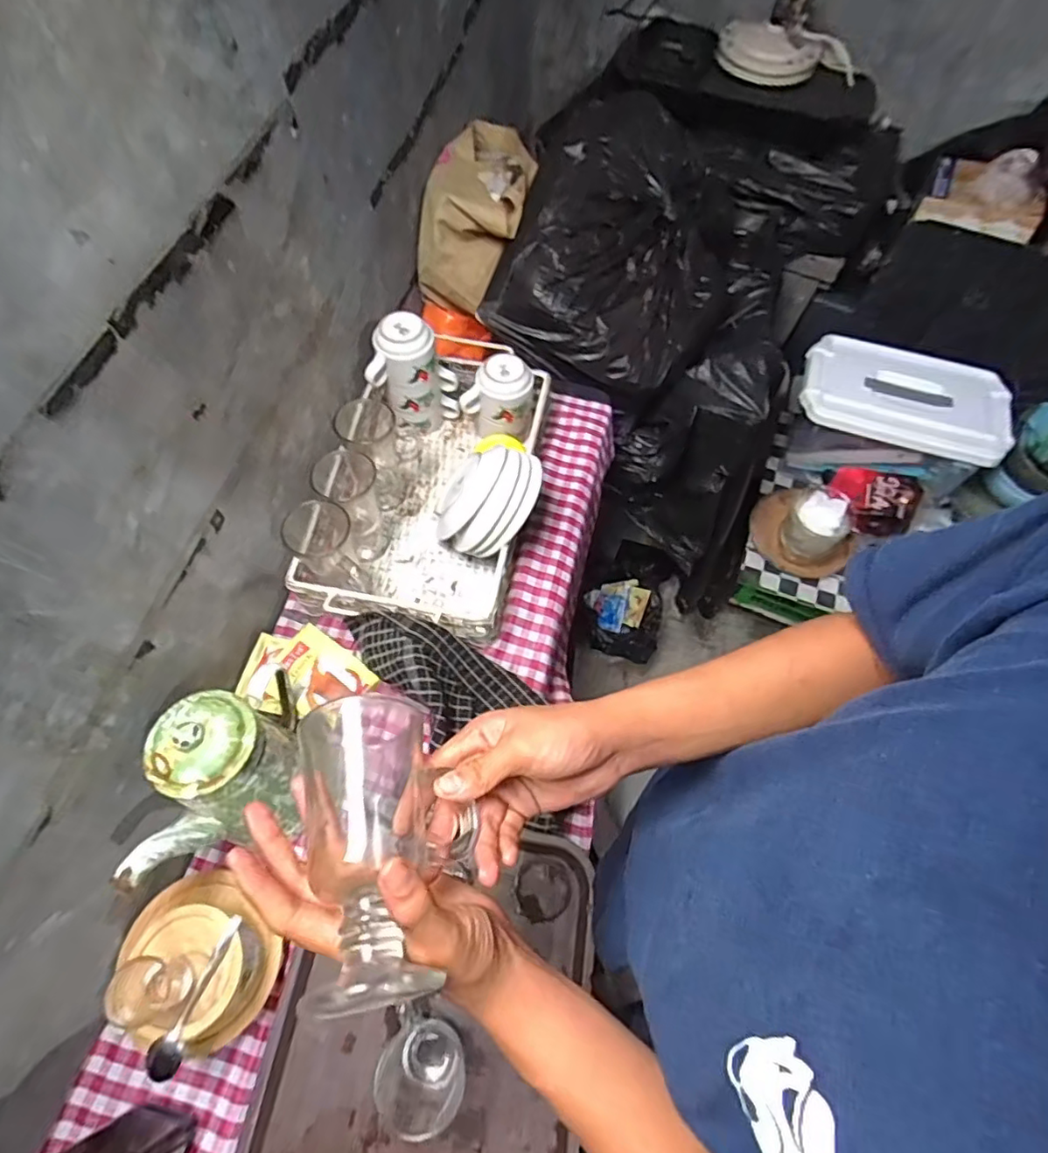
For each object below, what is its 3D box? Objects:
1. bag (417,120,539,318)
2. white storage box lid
[{"bbox_3d":[-0.069,-0.657,1.026,0.154,0.155,0.341,12,62,5],"label":"bag"},{"bbox_3d":[0.800,-0.385,1.213,0.397,0.048,0.243,19,63,8],"label":"white storage box lid"}]

